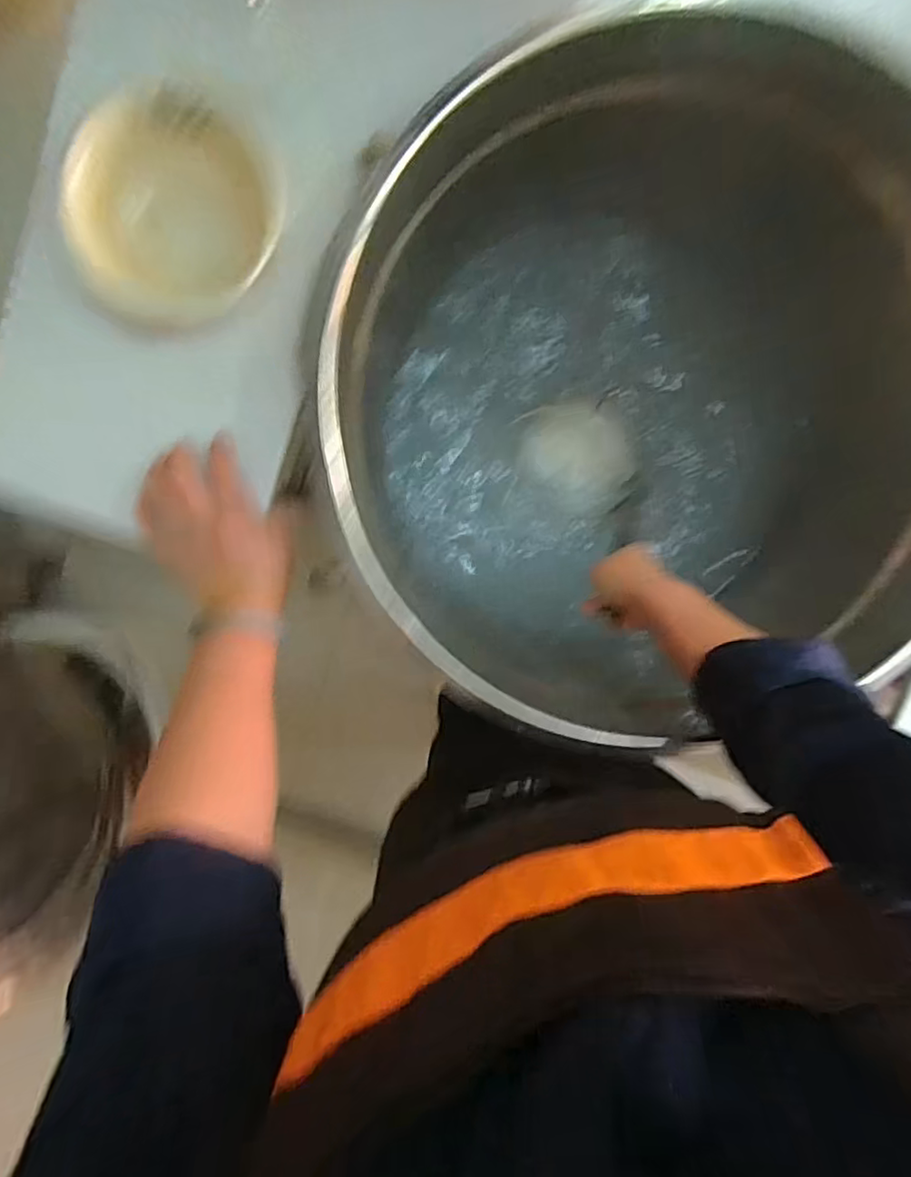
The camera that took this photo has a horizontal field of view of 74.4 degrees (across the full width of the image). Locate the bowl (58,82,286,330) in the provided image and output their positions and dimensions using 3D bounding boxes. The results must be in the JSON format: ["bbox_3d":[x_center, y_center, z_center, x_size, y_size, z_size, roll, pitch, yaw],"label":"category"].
[{"bbox_3d":[-0.194,-0.267,0.431,0.149,0.045,0.141,-16,97,3],"label":"bowl"}]

